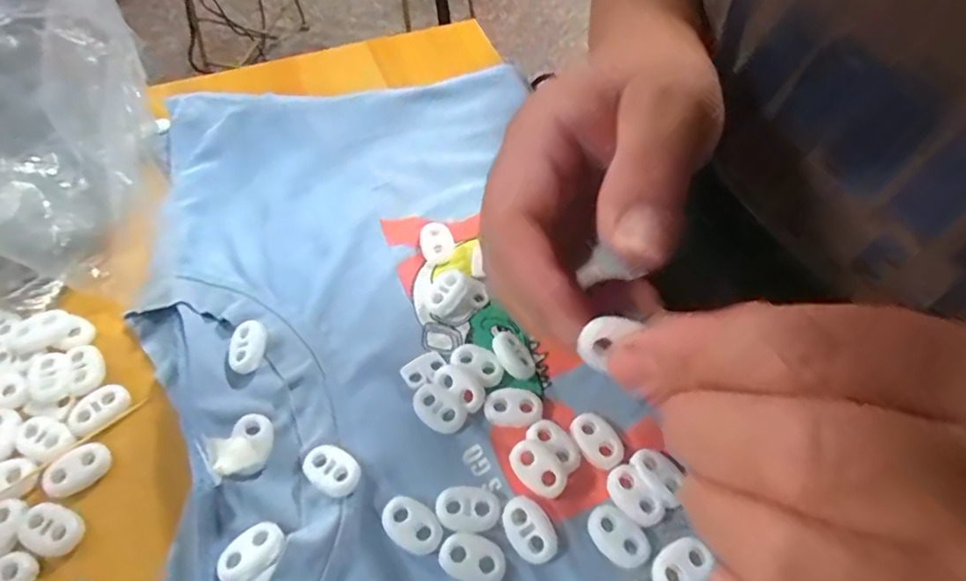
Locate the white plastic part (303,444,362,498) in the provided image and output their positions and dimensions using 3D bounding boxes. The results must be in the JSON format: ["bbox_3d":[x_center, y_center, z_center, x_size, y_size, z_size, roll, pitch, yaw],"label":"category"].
[{"bbox_3d":[-0.055,0.065,0.208,0.022,0.007,0.015,29,60,18],"label":"white plastic part"}]

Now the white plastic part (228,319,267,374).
[{"bbox_3d":[-0.097,0.023,0.237,0.014,0.005,0.022,6,56,3],"label":"white plastic part"}]

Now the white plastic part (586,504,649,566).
[{"bbox_3d":[0.046,0.084,0.197,0.015,0.004,0.021,-38,64,-23],"label":"white plastic part"}]

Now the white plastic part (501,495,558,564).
[{"bbox_3d":[0.016,0.082,0.197,0.015,0.005,0.022,-31,62,-20],"label":"white plastic part"}]

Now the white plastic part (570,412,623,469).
[{"bbox_3d":[0.042,0.056,0.216,0.013,0.005,0.022,-29,61,-19],"label":"white plastic part"}]

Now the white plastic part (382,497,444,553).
[{"bbox_3d":[-0.025,0.080,0.198,0.022,0.004,0.015,32,61,19],"label":"white plastic part"}]

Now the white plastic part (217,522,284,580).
[{"bbox_3d":[-0.078,0.087,0.193,0.022,0.005,0.015,-33,63,-21],"label":"white plastic part"}]

